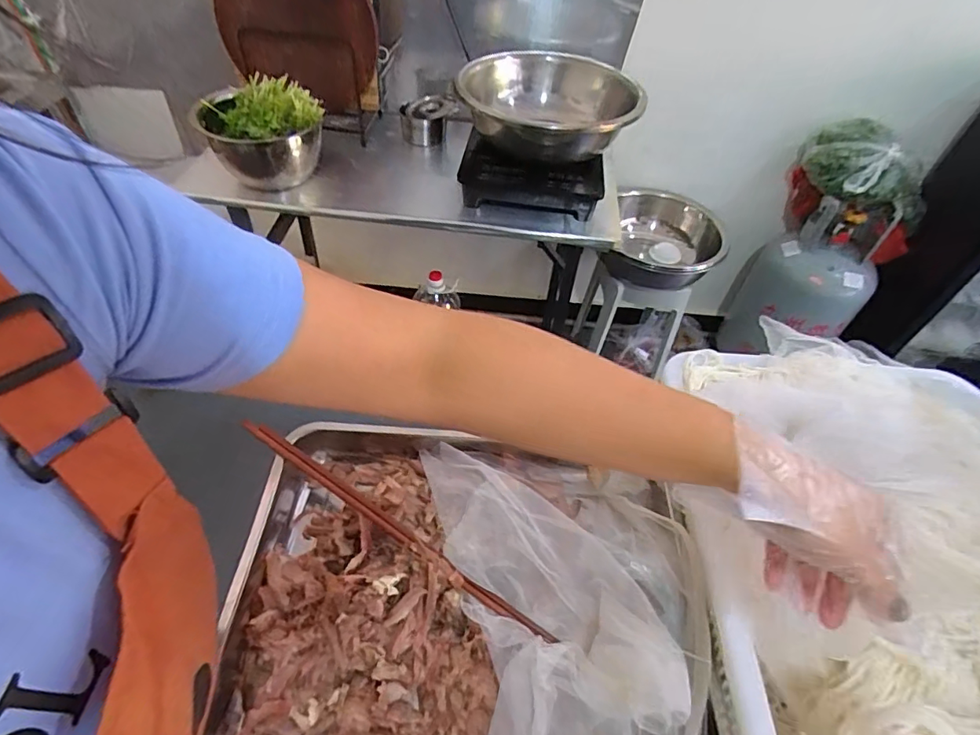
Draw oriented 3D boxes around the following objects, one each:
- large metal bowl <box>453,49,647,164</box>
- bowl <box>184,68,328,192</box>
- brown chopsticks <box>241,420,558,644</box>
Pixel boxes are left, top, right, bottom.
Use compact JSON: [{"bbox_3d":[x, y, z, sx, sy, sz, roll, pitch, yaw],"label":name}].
[{"bbox_3d":[0.135,-0.606,1.183,0.410,0.115,0.453,8,49,3],"label":"large metal bowl"},{"bbox_3d":[-0.499,-0.508,1.108,0.212,0.147,0.215,2,49,-2],"label":"bowl"},{"bbox_3d":[-0.108,0.153,0.512,0.385,0.017,0.015,28,53,19],"label":"brown chopsticks"}]

